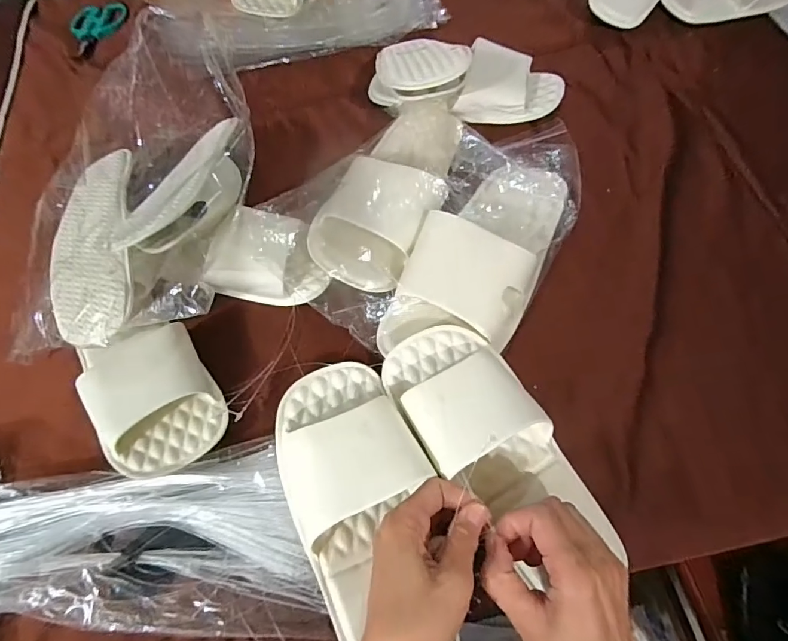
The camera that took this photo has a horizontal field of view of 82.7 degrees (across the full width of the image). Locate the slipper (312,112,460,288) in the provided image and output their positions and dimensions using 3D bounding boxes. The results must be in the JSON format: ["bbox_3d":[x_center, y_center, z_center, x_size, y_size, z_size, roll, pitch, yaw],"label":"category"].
[{"bbox_3d":[0.003,-0.144,0.476,0.115,0.060,0.261,20,66,13],"label":"slipper"}]

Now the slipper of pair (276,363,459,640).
[{"bbox_3d":[-0.019,0.138,0.330,0.100,0.053,0.233,-22,63,-9],"label":"slipper of pair"}]

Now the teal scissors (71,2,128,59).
[{"bbox_3d":[-0.460,-0.451,0.687,0.064,0.009,0.132,2,63,5],"label":"teal scissors"}]

